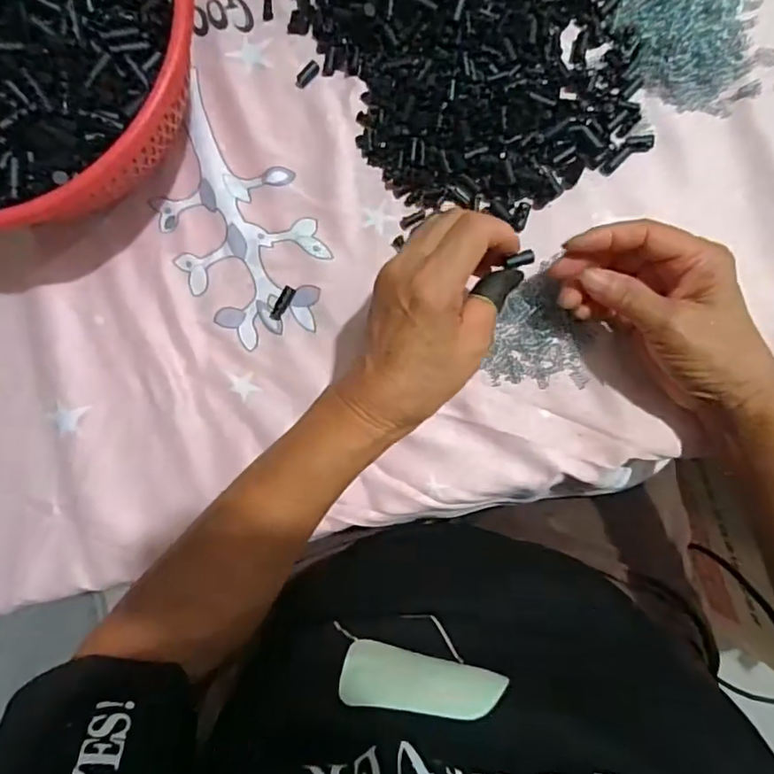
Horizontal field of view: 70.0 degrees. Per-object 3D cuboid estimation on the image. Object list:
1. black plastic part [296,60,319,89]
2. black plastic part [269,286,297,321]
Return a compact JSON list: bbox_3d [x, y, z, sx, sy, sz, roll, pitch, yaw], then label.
[{"bbox_3d":[-0.061,-0.239,0.422,0.021,0.007,0.008,-42,81,3],"label":"black plastic part"},{"bbox_3d":[-0.078,-0.063,0.412,0.009,0.004,0.027,29,90,10],"label":"black plastic part"}]

